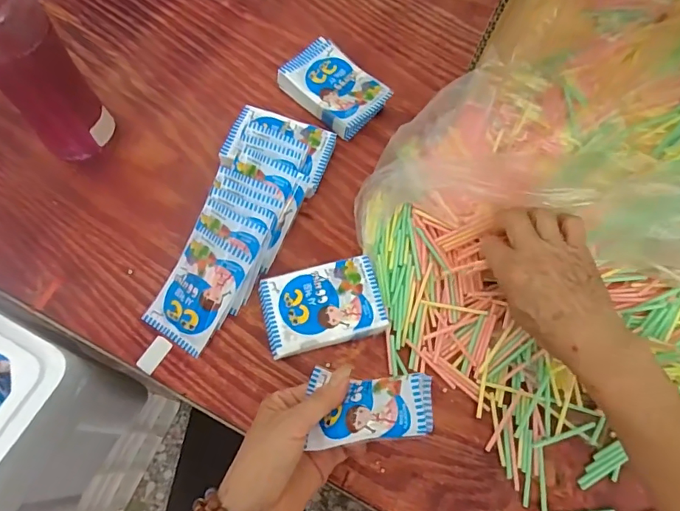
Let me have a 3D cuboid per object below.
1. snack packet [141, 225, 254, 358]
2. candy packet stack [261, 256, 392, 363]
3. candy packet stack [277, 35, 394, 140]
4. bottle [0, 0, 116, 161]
[{"bbox_3d":[-0.131,0.032,0.432,0.065,0.009,0.102,30,94,11],"label":"snack packet"},{"bbox_3d":[-0.016,0.046,0.439,0.108,0.026,0.074,-14,70,-8],"label":"candy packet stack"},{"bbox_3d":[-0.006,-0.186,0.531,0.109,0.029,0.074,42,72,13],"label":"candy packet stack"},{"bbox_3d":[-0.266,-0.151,0.417,0.065,0.190,0.058,11,68,1],"label":"bottle"}]

